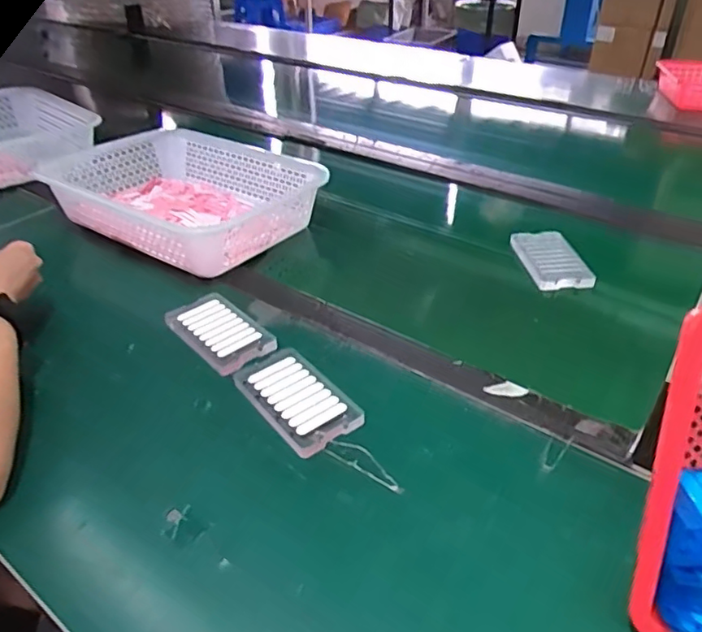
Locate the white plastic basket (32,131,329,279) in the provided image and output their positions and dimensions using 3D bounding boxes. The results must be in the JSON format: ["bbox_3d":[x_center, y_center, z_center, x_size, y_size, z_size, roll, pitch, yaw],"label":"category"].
[{"bbox_3d":[-0.232,-0.177,0.829,0.329,0.075,0.258,23,41,29],"label":"white plastic basket"}]

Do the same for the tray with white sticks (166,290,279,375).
[{"bbox_3d":[-0.137,0.012,0.609,0.076,0.009,0.124,-27,43,-32],"label":"tray with white sticks"}]

